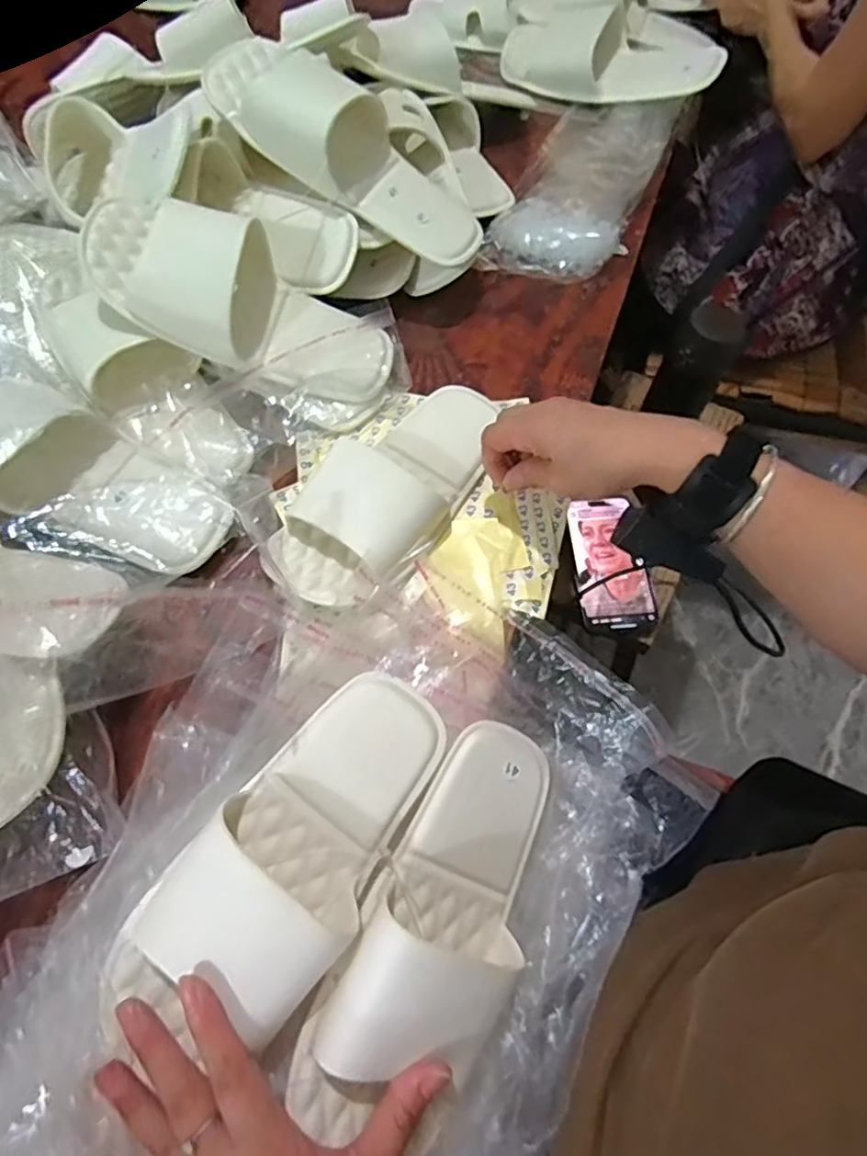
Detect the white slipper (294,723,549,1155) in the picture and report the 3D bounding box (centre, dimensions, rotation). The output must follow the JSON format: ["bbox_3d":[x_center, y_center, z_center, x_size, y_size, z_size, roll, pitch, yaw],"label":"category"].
[{"bbox_3d":[0.009,0.189,0.342,0.093,0.056,0.218,43,66,-13],"label":"white slipper"}]

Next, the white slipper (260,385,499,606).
[{"bbox_3d":[-0.026,-0.076,0.468,0.099,0.053,0.235,33,68,15],"label":"white slipper"}]

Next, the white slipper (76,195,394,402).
[{"bbox_3d":[-0.148,-0.222,0.491,0.249,0.065,0.097,24,63,-18],"label":"white slipper"}]

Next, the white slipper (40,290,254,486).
[{"bbox_3d":[-0.216,-0.148,0.489,0.215,0.050,0.083,44,70,5],"label":"white slipper"}]

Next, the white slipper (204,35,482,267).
[{"bbox_3d":[-0.066,-0.377,0.535,0.254,0.067,0.101,30,63,-17],"label":"white slipper"}]

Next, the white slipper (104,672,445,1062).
[{"bbox_3d":[-0.071,0.146,0.339,0.095,0.052,0.201,34,60,15],"label":"white slipper"}]

